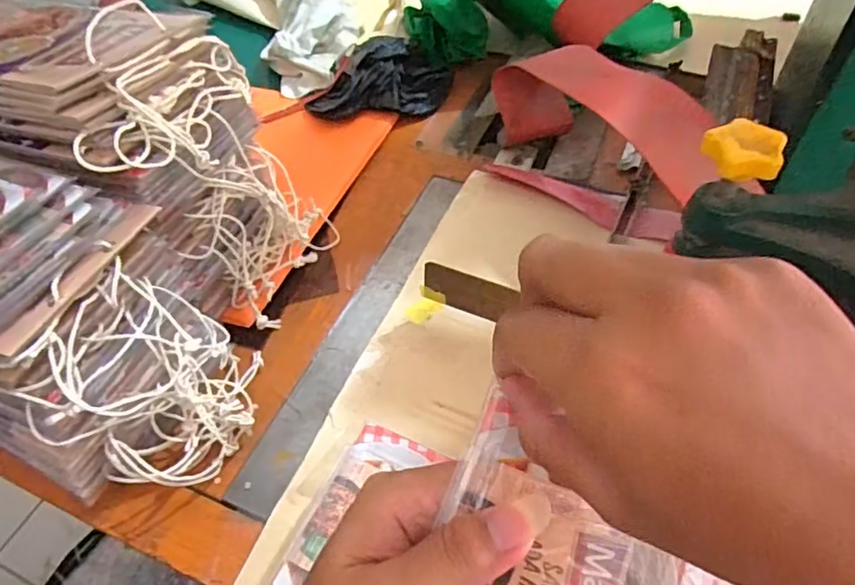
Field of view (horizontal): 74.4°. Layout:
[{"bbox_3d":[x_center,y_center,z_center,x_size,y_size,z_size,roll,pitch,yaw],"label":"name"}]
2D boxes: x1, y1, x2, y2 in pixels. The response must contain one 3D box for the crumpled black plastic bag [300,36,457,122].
[{"bbox_3d":[-0.058,-0.261,0.708,0.182,0.057,0.105,-21,52,-13],"label":"crumpled black plastic bag"}]

